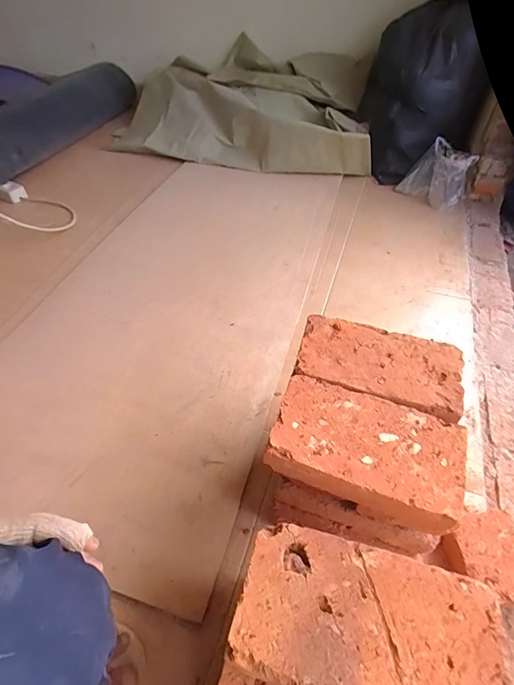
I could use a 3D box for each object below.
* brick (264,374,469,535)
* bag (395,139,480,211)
[{"bbox_3d":[0.114,0.115,0.397,0.192,0.046,0.109,16,49,15],"label":"brick"},{"bbox_3d":[0.530,-0.512,1.133,0.096,0.183,0.182,-17,49,-15],"label":"bag"}]

